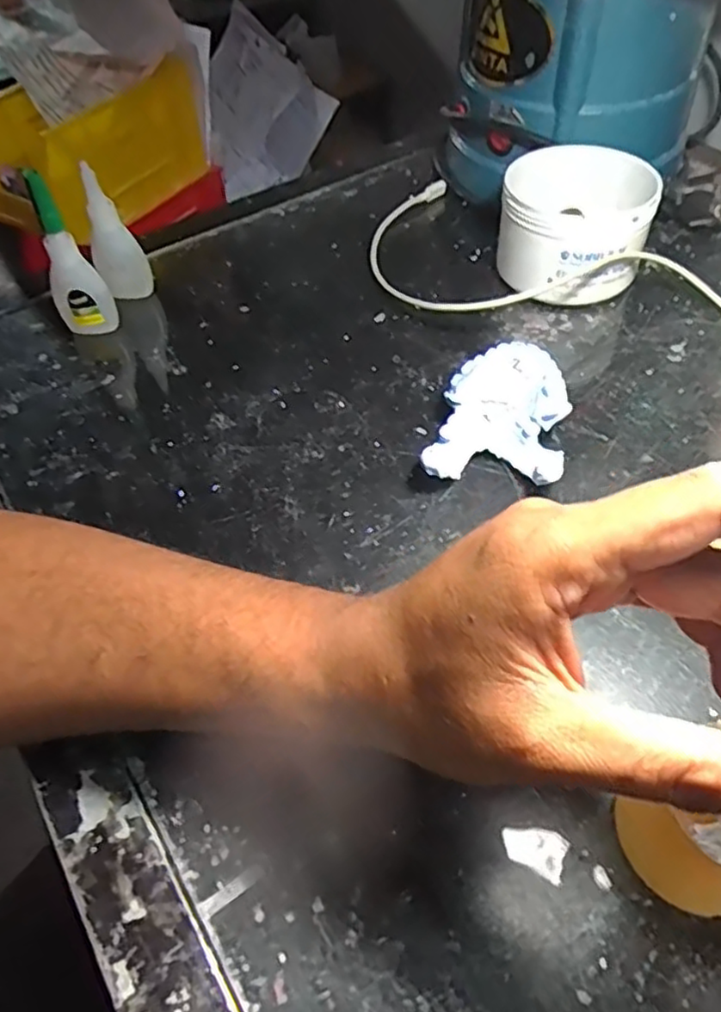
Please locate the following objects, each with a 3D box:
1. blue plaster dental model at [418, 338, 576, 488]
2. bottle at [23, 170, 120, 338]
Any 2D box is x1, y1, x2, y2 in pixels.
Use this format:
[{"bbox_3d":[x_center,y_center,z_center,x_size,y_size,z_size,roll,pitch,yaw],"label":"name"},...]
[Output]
[{"bbox_3d":[0.075,-0.047,0.357,0.065,0.024,0.097,10,53,12],"label":"blue plaster dental model"},{"bbox_3d":[-0.183,-0.155,0.417,0.034,0.104,0.041,-23,54,-13],"label":"bottle"}]

